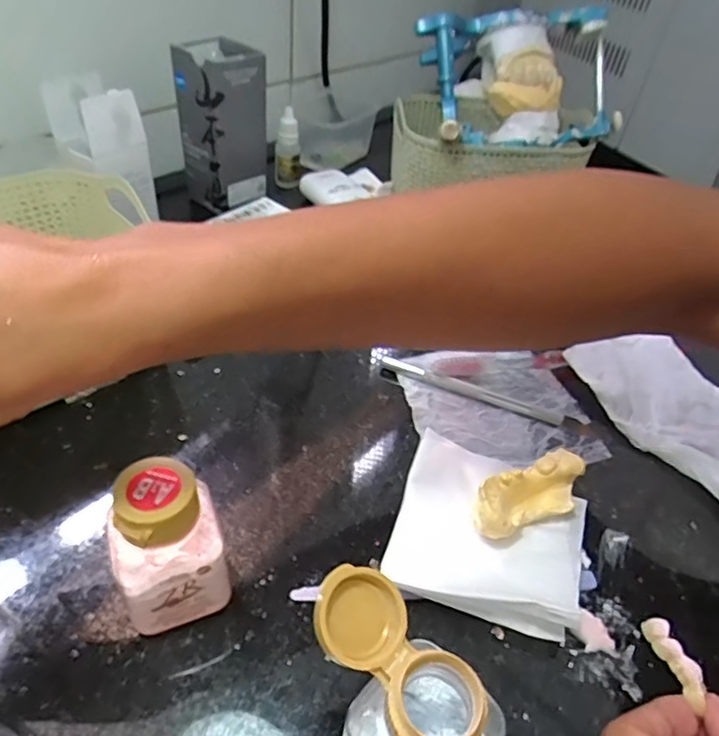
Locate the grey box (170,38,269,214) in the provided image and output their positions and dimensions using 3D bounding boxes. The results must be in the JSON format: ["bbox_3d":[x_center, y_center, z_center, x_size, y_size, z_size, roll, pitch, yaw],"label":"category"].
[{"bbox_3d":[-0.120,-0.217,0.502,0.056,0.123,0.057,31,48,23],"label":"grey box"}]

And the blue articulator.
[{"bbox_3d":[0.125,-0.242,0.467,0.165,0.087,0.120,-9,46,-17],"label":"blue articulator"}]

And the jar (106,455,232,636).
[{"bbox_3d":[-0.076,0.073,0.226,0.040,0.071,0.037,-16,48,-23],"label":"jar"}]

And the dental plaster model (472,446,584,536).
[{"bbox_3d":[0.083,0.066,0.283,0.067,0.025,0.025,-16,48,-23],"label":"dental plaster model"}]

